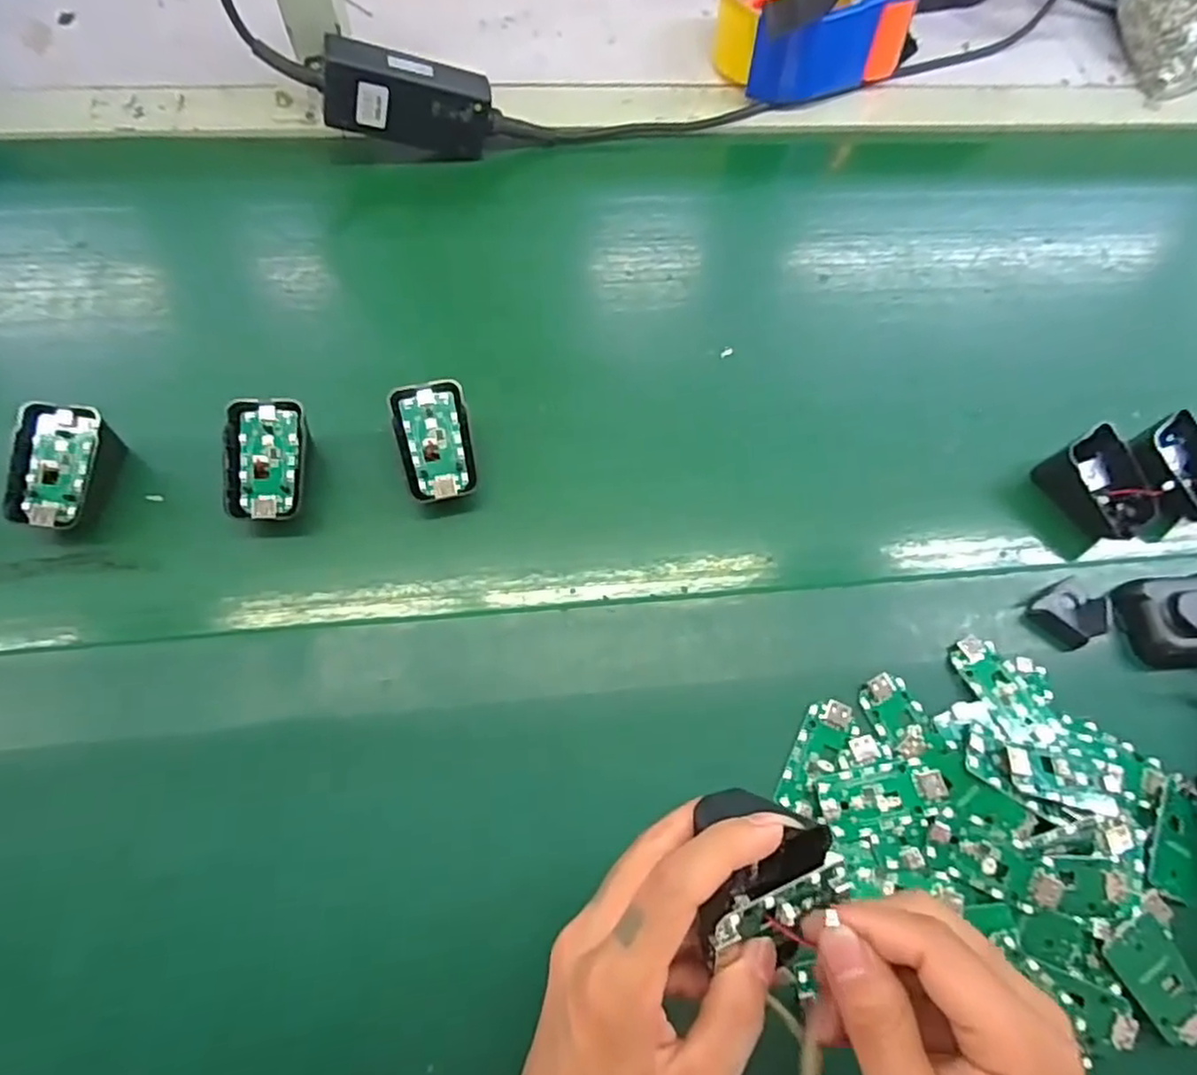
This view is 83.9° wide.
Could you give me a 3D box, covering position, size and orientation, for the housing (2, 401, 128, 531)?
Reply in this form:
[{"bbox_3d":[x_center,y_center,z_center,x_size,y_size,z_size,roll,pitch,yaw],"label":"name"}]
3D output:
[{"bbox_3d":[-0.305,-0.038,0.380,0.049,0.041,0.066,1,64,-5],"label":"housing"}]

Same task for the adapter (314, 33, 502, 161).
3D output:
[{"bbox_3d":[-0.135,-0.318,0.487,0.122,0.050,0.033,1,65,-23],"label":"adapter"}]

